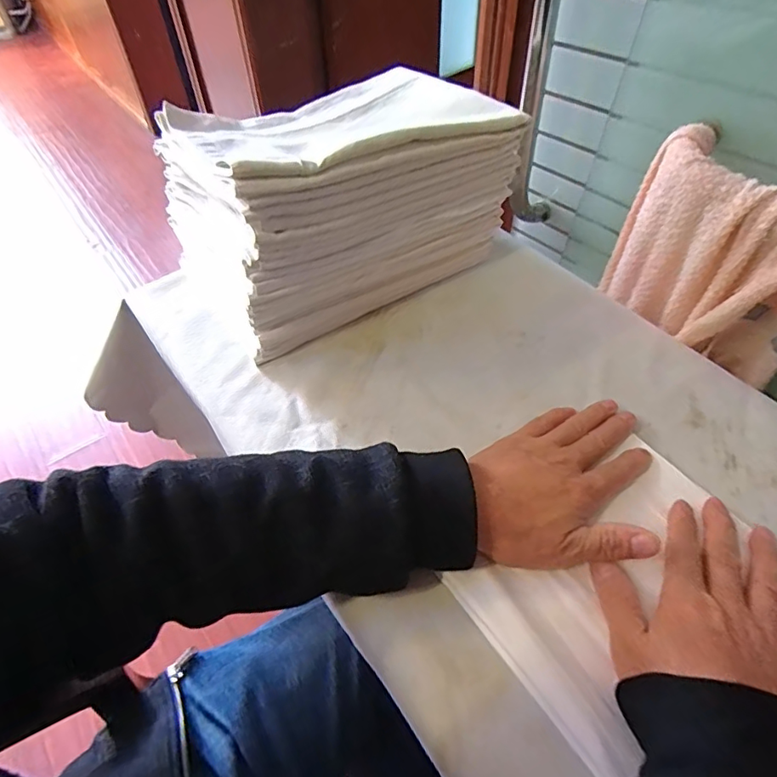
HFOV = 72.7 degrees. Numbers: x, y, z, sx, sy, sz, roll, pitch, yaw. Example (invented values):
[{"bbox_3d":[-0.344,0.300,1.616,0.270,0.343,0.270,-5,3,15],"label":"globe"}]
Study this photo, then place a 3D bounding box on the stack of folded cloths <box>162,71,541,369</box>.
[{"bbox_3d":[-0.055,-0.196,0.511,0.288,0.170,0.200,-28,54,-20],"label":"stack of folded cloths"}]

